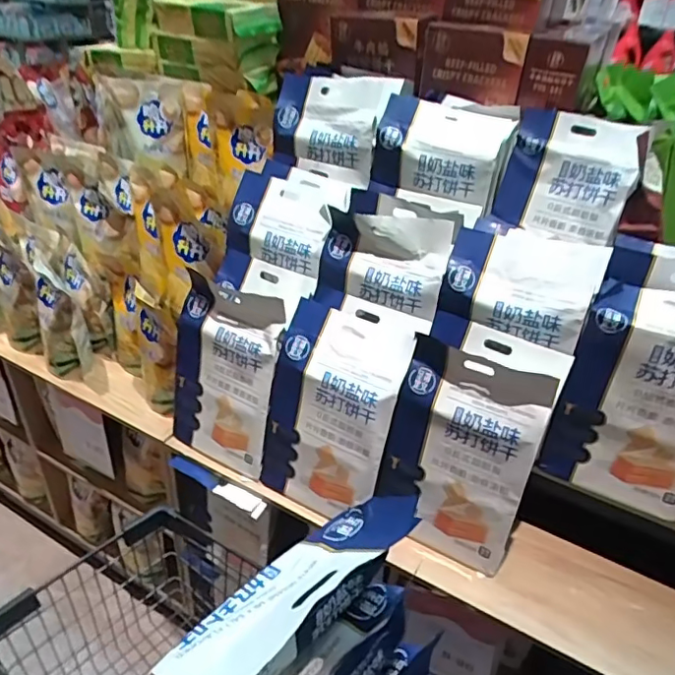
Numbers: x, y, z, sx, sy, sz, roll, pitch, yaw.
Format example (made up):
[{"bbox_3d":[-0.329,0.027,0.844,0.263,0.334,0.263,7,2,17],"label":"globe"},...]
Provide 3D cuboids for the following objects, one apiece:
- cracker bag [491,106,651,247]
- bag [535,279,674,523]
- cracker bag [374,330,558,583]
[{"bbox_3d":[0.427,-0.307,1.027,0.214,0.052,0.281,15,75,20],"label":"cracker bag"},{"bbox_3d":[0.462,0.089,0.838,0.214,0.304,0.121,19,36,20],"label":"bag"},{"bbox_3d":[0.183,0.180,0.858,0.212,0.325,0.084,24,38,27],"label":"cracker bag"}]

